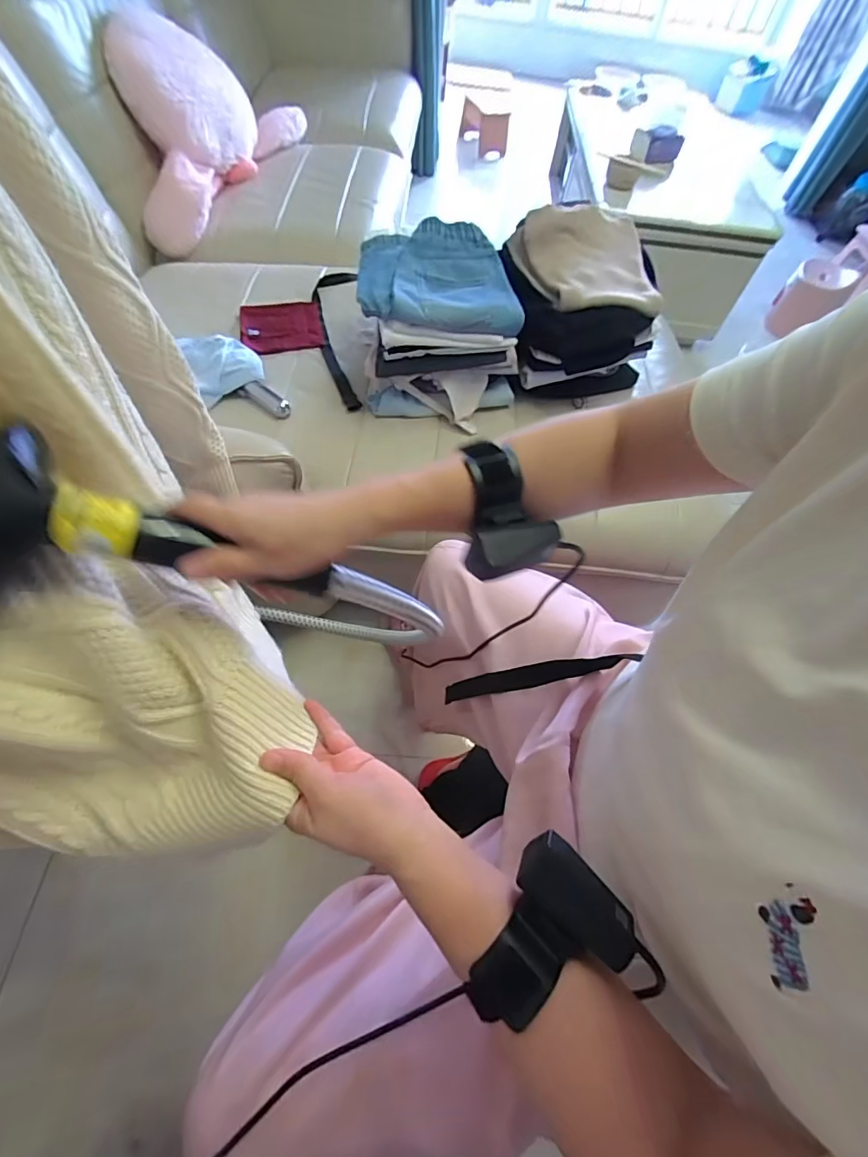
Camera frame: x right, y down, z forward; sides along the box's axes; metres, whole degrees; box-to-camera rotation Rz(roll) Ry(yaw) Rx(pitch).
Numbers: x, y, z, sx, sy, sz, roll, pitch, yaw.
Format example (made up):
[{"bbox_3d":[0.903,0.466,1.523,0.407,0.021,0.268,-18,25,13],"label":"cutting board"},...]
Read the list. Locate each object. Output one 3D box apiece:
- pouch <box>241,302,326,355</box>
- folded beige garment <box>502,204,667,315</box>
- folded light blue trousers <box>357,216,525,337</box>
[{"bbox_3d":[-0.340,-0.564,1.075,0.171,0.015,0.167,-11,59,-12],"label":"pouch"},{"bbox_3d":[0.291,-0.596,0.893,0.197,0.106,0.226,-21,61,-17],"label":"folded beige garment"},{"bbox_3d":[0.007,-0.530,0.851,0.270,0.082,0.210,-7,58,-10],"label":"folded light blue trousers"}]

